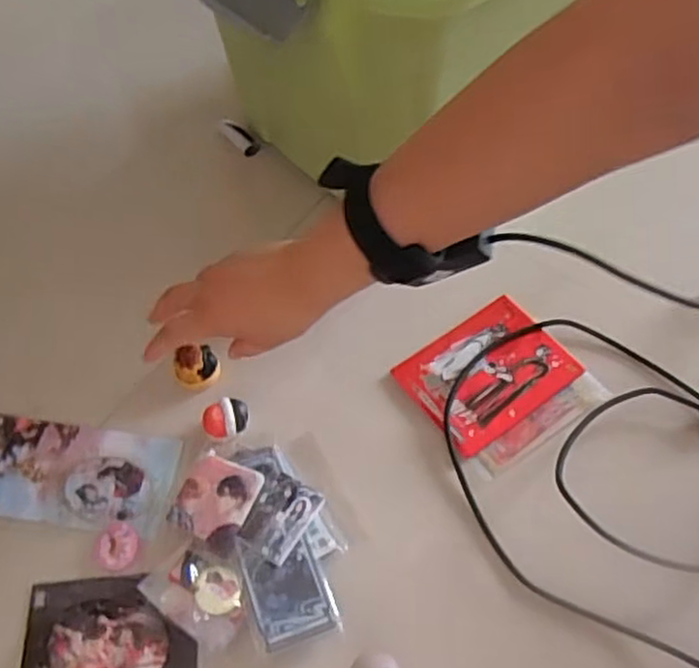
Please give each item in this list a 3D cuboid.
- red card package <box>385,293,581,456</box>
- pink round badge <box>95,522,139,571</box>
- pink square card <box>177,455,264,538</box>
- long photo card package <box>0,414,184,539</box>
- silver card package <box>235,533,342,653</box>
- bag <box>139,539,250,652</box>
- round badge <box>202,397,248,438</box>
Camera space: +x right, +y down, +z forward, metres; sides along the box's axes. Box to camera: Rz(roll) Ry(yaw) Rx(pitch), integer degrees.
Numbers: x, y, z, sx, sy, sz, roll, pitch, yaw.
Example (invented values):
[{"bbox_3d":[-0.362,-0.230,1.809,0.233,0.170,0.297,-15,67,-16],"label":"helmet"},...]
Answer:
[{"bbox_3d":[0.113,0.029,0.570,0.126,0.005,0.096,-33,64,-16],"label":"red card package"},{"bbox_3d":[-0.169,0.154,0.508,0.032,0.007,0.032,-1,60,1],"label":"pink round badge"},{"bbox_3d":[-0.098,0.118,0.508,0.058,0.006,0.057,13,59,23],"label":"pink square card"},{"bbox_3d":[-0.219,0.107,0.543,0.170,0.007,0.080,6,59,8],"label":"long photo card package"},{"bbox_3d":[-0.042,0.172,0.479,0.054,0.005,0.074,-11,56,-17],"label":"silver card package"},{"bbox_3d":[-0.102,0.175,0.481,0.071,0.018,0.050,30,66,17],"label":"bag"},{"bbox_3d":[-0.097,0.066,0.548,0.035,0.015,0.027,-21,62,-10],"label":"round badge"}]

